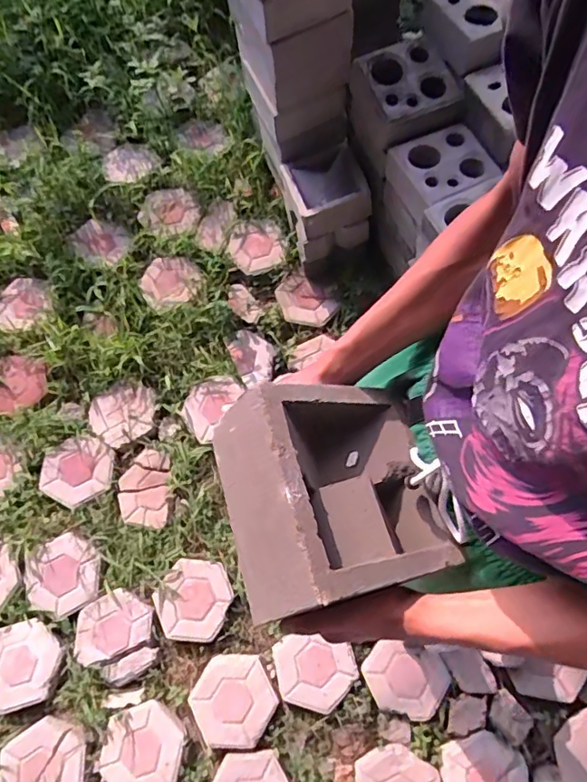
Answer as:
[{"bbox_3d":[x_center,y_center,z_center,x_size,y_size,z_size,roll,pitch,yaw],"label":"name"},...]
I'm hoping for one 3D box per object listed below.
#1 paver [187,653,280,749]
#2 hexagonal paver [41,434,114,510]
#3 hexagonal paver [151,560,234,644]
[{"bbox_3d":[-0.153,0.791,1.330,0.201,0.030,0.208,-21,73,-7],"label":"paver"},{"bbox_3d":[-0.614,0.223,1.476,0.193,0.022,0.184,25,73,8],"label":"hexagonal paver"},{"bbox_3d":[-0.270,0.560,1.400,0.196,0.034,0.199,6,71,1],"label":"hexagonal paver"}]

